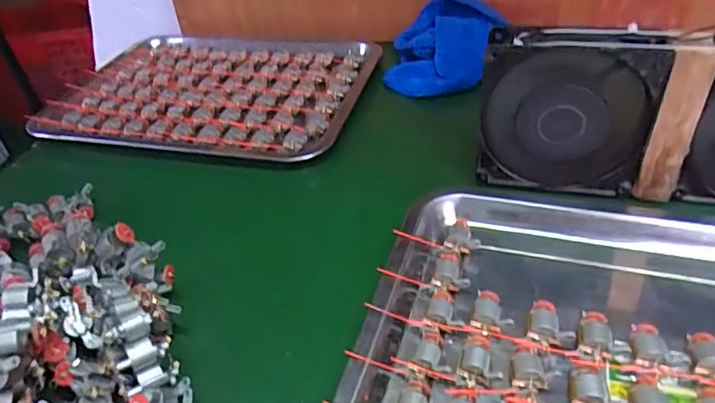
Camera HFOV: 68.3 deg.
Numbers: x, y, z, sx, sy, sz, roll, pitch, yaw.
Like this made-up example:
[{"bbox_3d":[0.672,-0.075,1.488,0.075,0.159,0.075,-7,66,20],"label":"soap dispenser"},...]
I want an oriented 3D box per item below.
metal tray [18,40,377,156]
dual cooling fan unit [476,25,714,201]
[{"bbox_3d":[-0.160,-0.135,0.616,0.344,0.023,0.248,2,40,12],"label":"metal tray"},{"bbox_3d":[0.225,-0.063,0.375,0.260,0.124,0.036,5,41,15],"label":"dual cooling fan unit"}]

